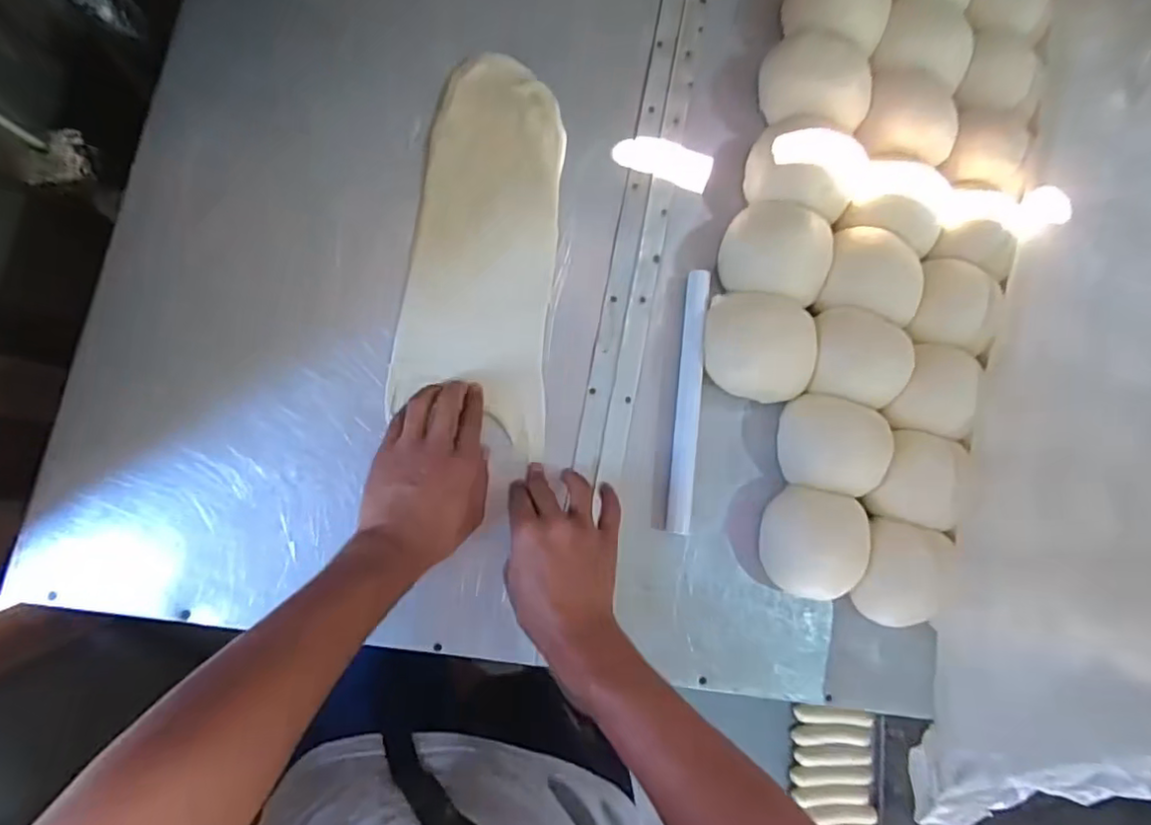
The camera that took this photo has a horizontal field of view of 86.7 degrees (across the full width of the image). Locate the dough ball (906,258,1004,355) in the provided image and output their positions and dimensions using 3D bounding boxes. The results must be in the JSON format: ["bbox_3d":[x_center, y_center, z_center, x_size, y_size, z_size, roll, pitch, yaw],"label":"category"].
[{"bbox_3d":[0.384,-0.107,0.616,0.071,0.051,0.078,1,86,-11],"label":"dough ball"}]

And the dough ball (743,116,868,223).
[{"bbox_3d":[0.230,-0.247,0.599,0.106,0.045,0.106,1,86,-11],"label":"dough ball"}]

